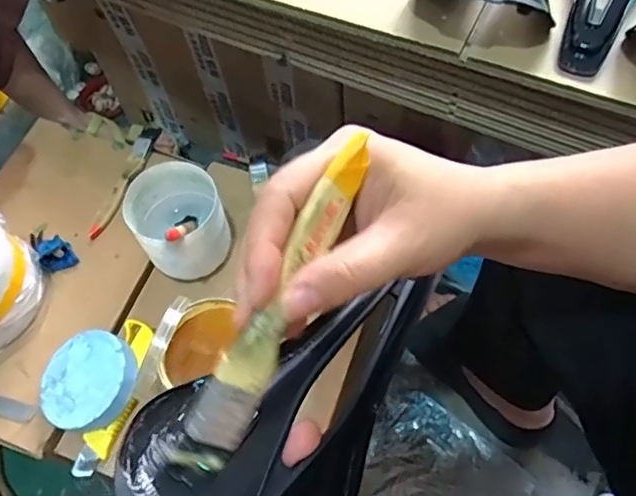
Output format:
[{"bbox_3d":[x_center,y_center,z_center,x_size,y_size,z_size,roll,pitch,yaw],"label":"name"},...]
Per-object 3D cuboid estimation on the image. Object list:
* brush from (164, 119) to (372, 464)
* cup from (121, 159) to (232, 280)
[{"bbox_3d":[-0.019,0.027,0.234,0.025,0.017,0.156,30,98,18],"label":"brush"},{"bbox_3d":[-0.144,-0.028,0.589,0.089,0.118,0.106,-26,64,-9],"label":"cup"}]

